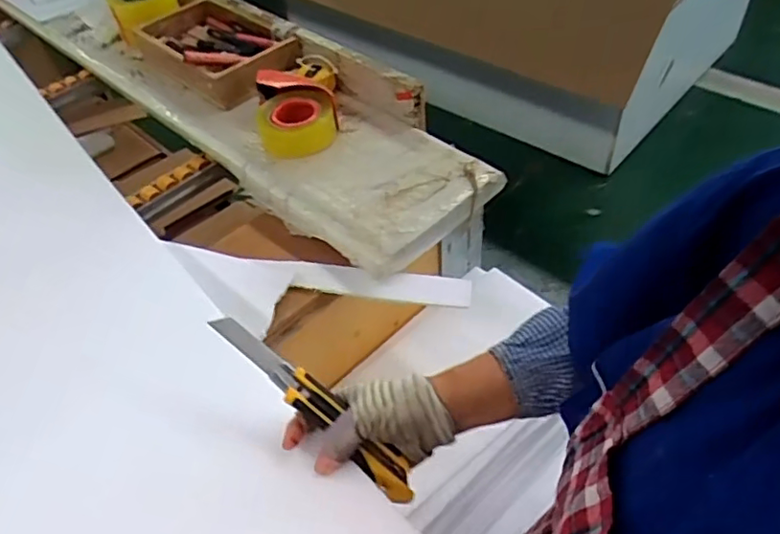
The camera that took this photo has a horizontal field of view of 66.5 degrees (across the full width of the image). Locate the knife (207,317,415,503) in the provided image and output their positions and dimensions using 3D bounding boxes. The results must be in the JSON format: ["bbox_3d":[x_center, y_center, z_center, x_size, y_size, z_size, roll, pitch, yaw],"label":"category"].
[{"bbox_3d":[-0.061,0.112,0.485,0.207,0.015,0.029,41,54,6],"label":"knife"}]

